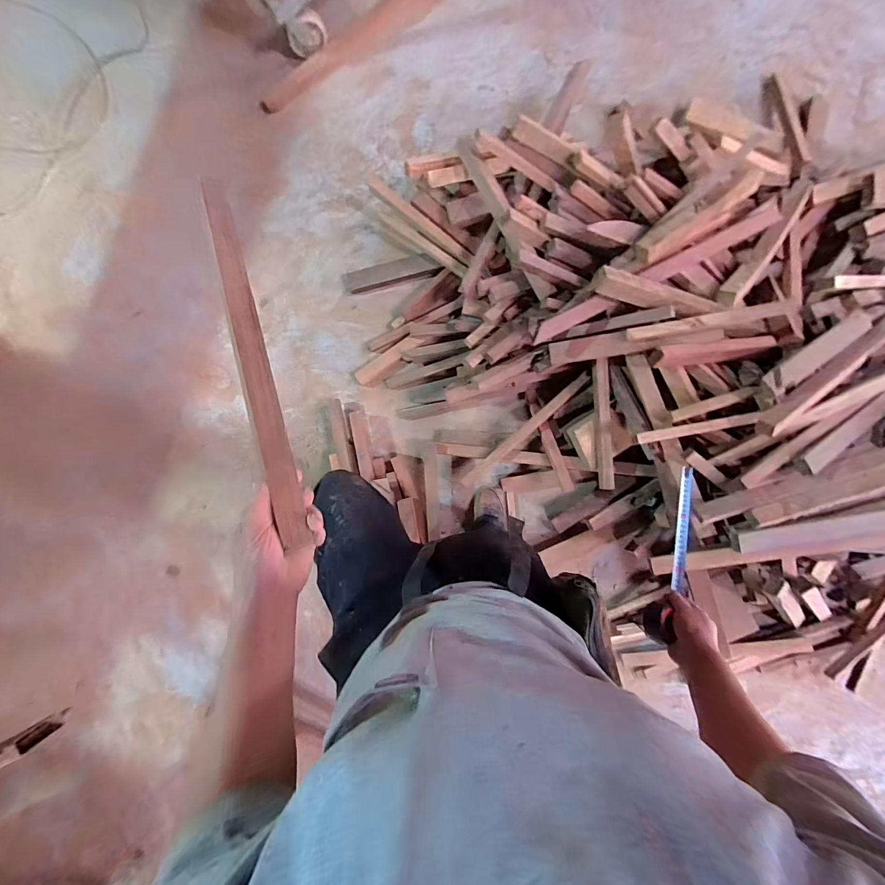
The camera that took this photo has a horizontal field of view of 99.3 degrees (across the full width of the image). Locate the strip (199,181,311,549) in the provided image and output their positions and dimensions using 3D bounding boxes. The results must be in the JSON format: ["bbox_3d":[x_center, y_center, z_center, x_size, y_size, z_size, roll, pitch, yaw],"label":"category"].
[{"bbox_3d":[-0.224,-0.116,0.438,0.027,0.020,0.478,-21,75,3],"label":"strip"}]

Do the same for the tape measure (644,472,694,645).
[{"bbox_3d":[0.423,0.190,0.680,0.043,0.058,0.323,26,68,2],"label":"tape measure"}]

